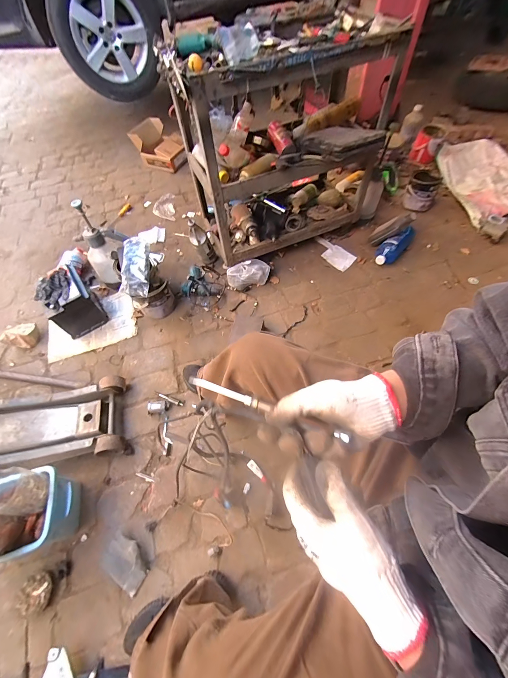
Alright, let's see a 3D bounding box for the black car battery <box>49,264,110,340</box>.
[{"bbox_3d":[-0.746,-0.147,1.132,0.160,0.178,0.196,-33,65,-15],"label":"black car battery"}]

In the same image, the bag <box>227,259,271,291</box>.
[{"bbox_3d":[-0.021,-0.285,1.221,0.193,0.092,0.083,-20,63,-9],"label":"bag"}]

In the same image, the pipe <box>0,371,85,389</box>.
[{"bbox_3d":[-1.046,0.128,1.072,0.812,0.029,0.030,7,63,5],"label":"pipe"}]

